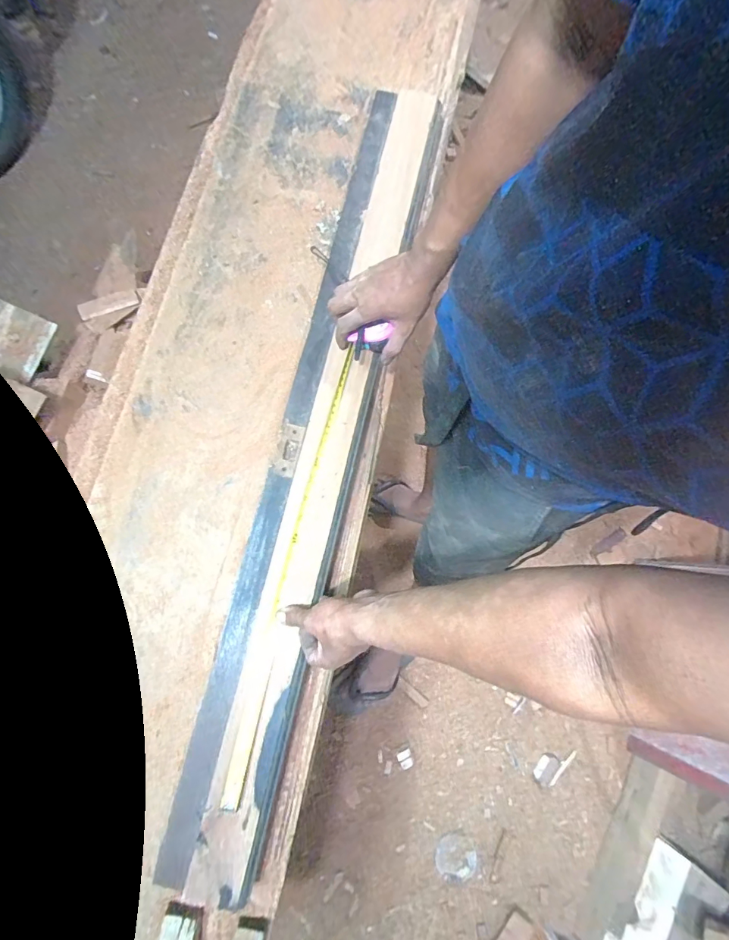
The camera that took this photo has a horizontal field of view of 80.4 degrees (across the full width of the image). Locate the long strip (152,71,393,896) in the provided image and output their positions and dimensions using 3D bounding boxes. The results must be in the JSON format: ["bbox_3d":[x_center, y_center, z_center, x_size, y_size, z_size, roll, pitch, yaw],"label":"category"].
[{"bbox_3d":[-0.085,-0.085,0.596,0.058,0.018,1.096,8,76,21],"label":"long strip"}]

